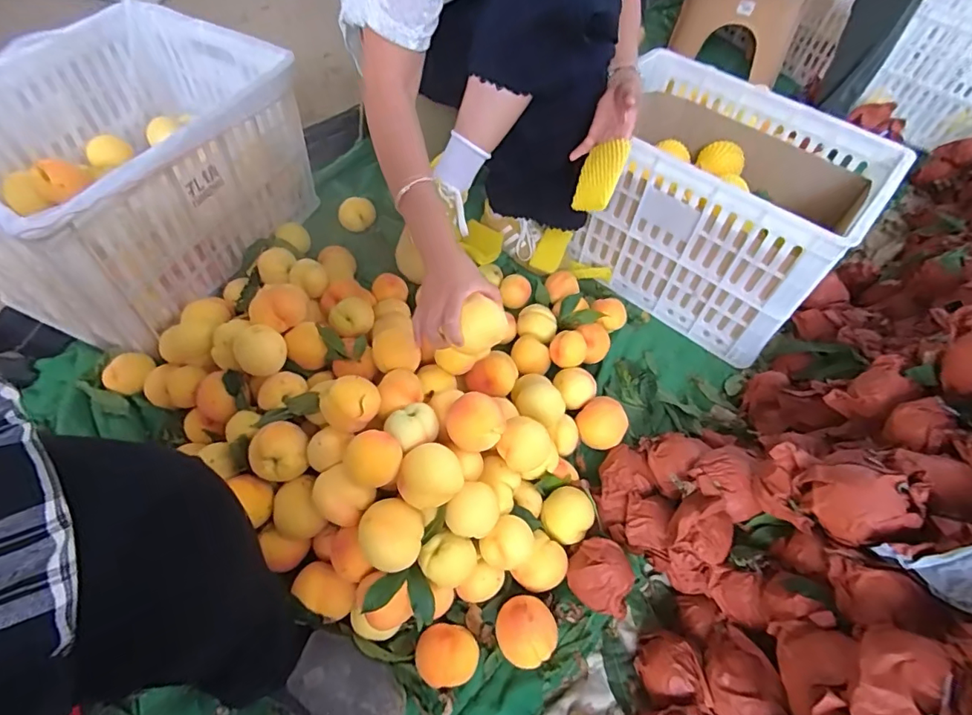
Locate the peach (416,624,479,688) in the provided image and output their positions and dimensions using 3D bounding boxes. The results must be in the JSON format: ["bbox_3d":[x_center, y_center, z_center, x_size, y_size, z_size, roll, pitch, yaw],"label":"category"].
[{"bbox_3d":[-0.046,0.355,0.595,0.071,0.056,0.064,5,58,-1],"label":"peach"}]

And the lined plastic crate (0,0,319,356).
[{"bbox_3d":[-0.594,-0.322,0.847,0.419,0.281,0.503,21,59,9],"label":"lined plastic crate"}]

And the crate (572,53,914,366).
[{"bbox_3d":[0.430,-0.309,0.957,0.459,0.290,0.381,34,61,16],"label":"crate"}]

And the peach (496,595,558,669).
[{"bbox_3d":[0.049,0.337,0.614,0.067,0.060,0.076,-12,60,-12],"label":"peach"}]

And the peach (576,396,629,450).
[{"bbox_3d":[0.185,0.106,0.797,0.075,0.065,0.081,2,58,-3],"label":"peach"}]

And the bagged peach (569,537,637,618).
[{"bbox_3d":[0.147,0.286,0.649,0.075,0.081,0.083,3,58,-3],"label":"bagged peach"}]

